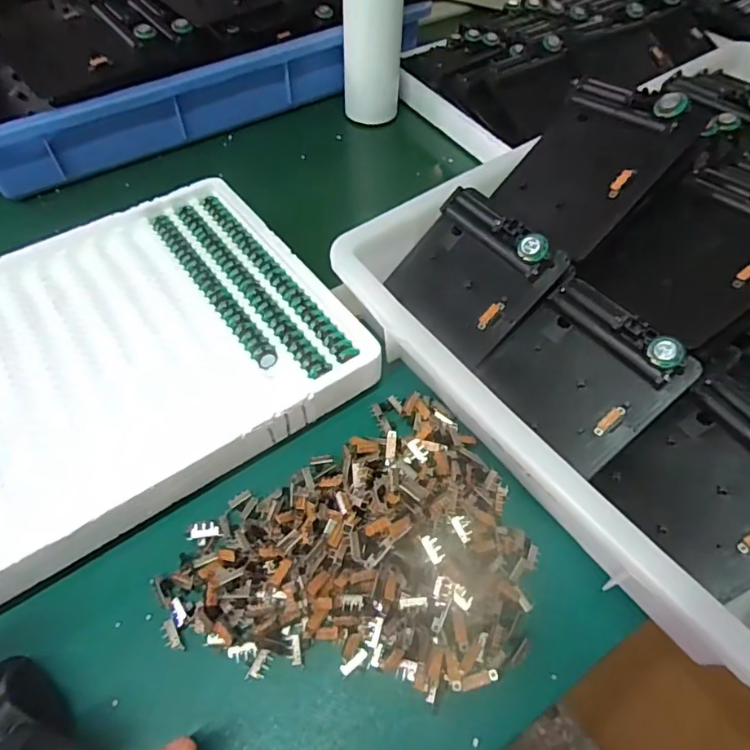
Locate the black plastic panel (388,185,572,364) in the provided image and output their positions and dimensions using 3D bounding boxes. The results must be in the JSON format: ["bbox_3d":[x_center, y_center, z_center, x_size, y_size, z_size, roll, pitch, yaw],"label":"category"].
[{"bbox_3d":[0.072,-0.077,0.399,0.108,0.020,0.098,47,109,31],"label":"black plastic panel"}]

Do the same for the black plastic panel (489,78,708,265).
[{"bbox_3d":[0.158,-0.157,0.402,0.128,0.023,0.105,-52,51,10],"label":"black plastic panel"}]

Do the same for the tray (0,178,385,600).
[{"bbox_3d":[-0.200,-0.030,0.405,0.315,0.033,0.291,-30,60,-19],"label":"tray"}]

